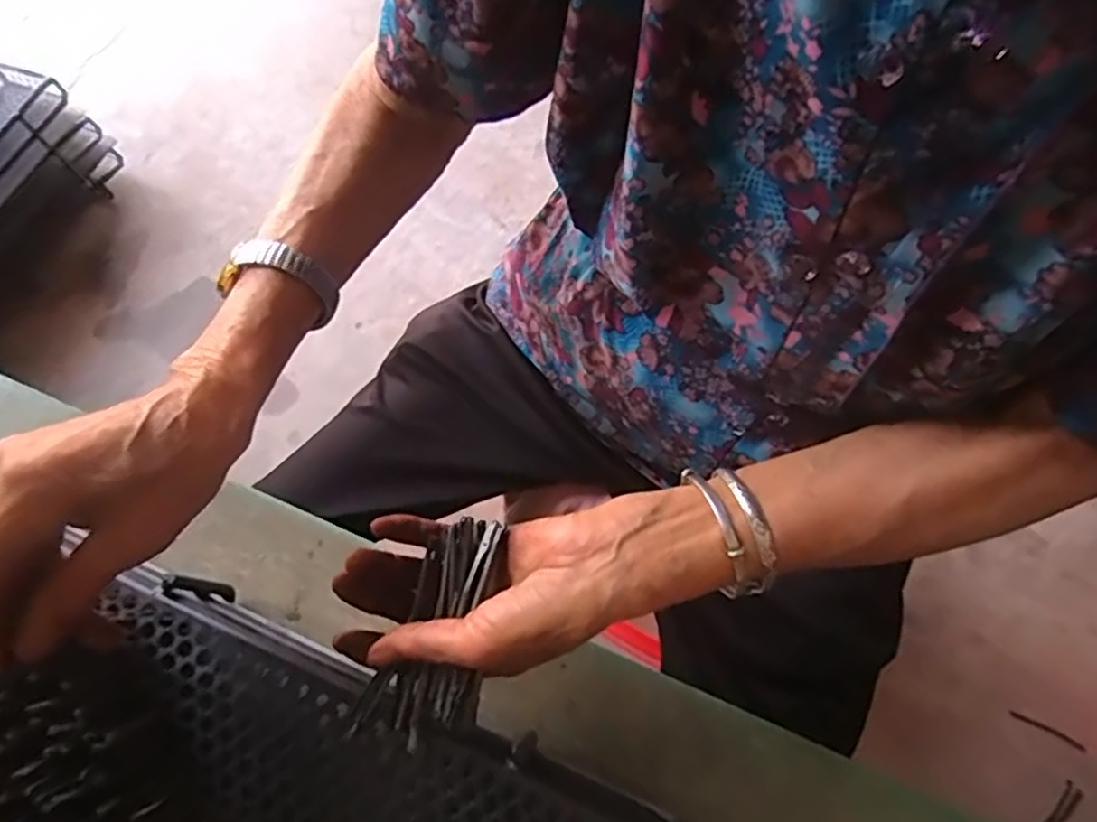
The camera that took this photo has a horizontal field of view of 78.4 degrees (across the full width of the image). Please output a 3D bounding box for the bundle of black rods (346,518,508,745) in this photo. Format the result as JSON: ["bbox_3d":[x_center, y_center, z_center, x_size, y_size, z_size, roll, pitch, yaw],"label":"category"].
[{"bbox_3d":[-0.053,0.110,0.338,0.050,0.018,0.112,19,81,10],"label":"bundle of black rods"}]

